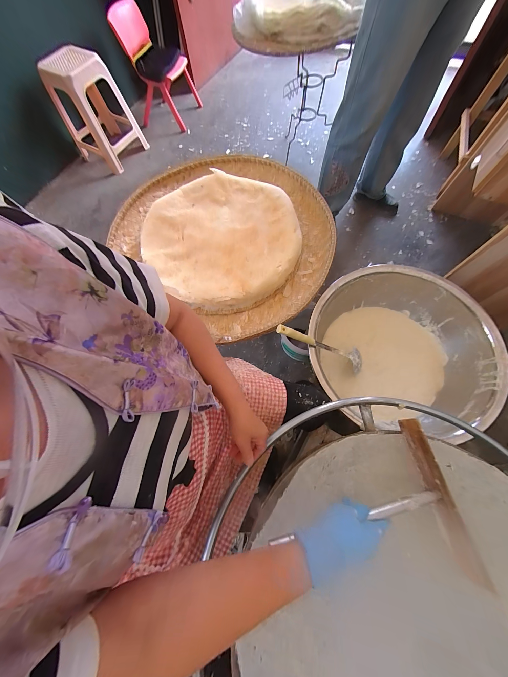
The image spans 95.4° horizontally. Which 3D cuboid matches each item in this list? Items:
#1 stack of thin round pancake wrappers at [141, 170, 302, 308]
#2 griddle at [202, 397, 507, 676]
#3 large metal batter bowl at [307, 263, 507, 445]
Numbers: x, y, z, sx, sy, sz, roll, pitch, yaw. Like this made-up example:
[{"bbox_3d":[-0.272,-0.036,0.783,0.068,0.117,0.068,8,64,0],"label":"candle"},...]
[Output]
[{"bbox_3d":[-0.104,-0.361,0.801,0.525,0.088,0.531,-37,72,-10],"label":"stack of thin round pancake wrappers"},{"bbox_3d":[0.268,0.407,0.378,0.645,0.085,0.602,-1,69,3],"label":"griddle"},{"bbox_3d":[0.458,0.026,0.774,0.535,0.199,0.489,-1,69,3],"label":"large metal batter bowl"}]

